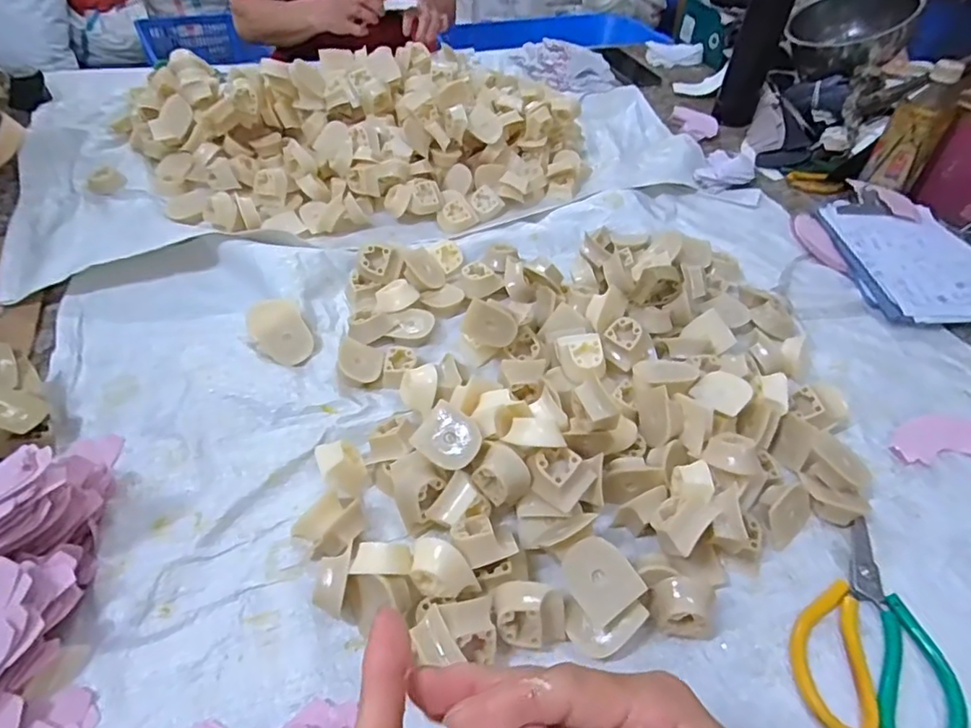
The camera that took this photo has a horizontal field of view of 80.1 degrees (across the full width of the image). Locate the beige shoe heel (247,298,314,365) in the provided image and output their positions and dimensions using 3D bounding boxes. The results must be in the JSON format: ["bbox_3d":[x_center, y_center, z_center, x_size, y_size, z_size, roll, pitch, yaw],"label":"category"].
[{"bbox_3d":[-0.194,-0.030,0.548,0.048,0.038,0.058,-32,56,-31],"label":"beige shoe heel"}]

